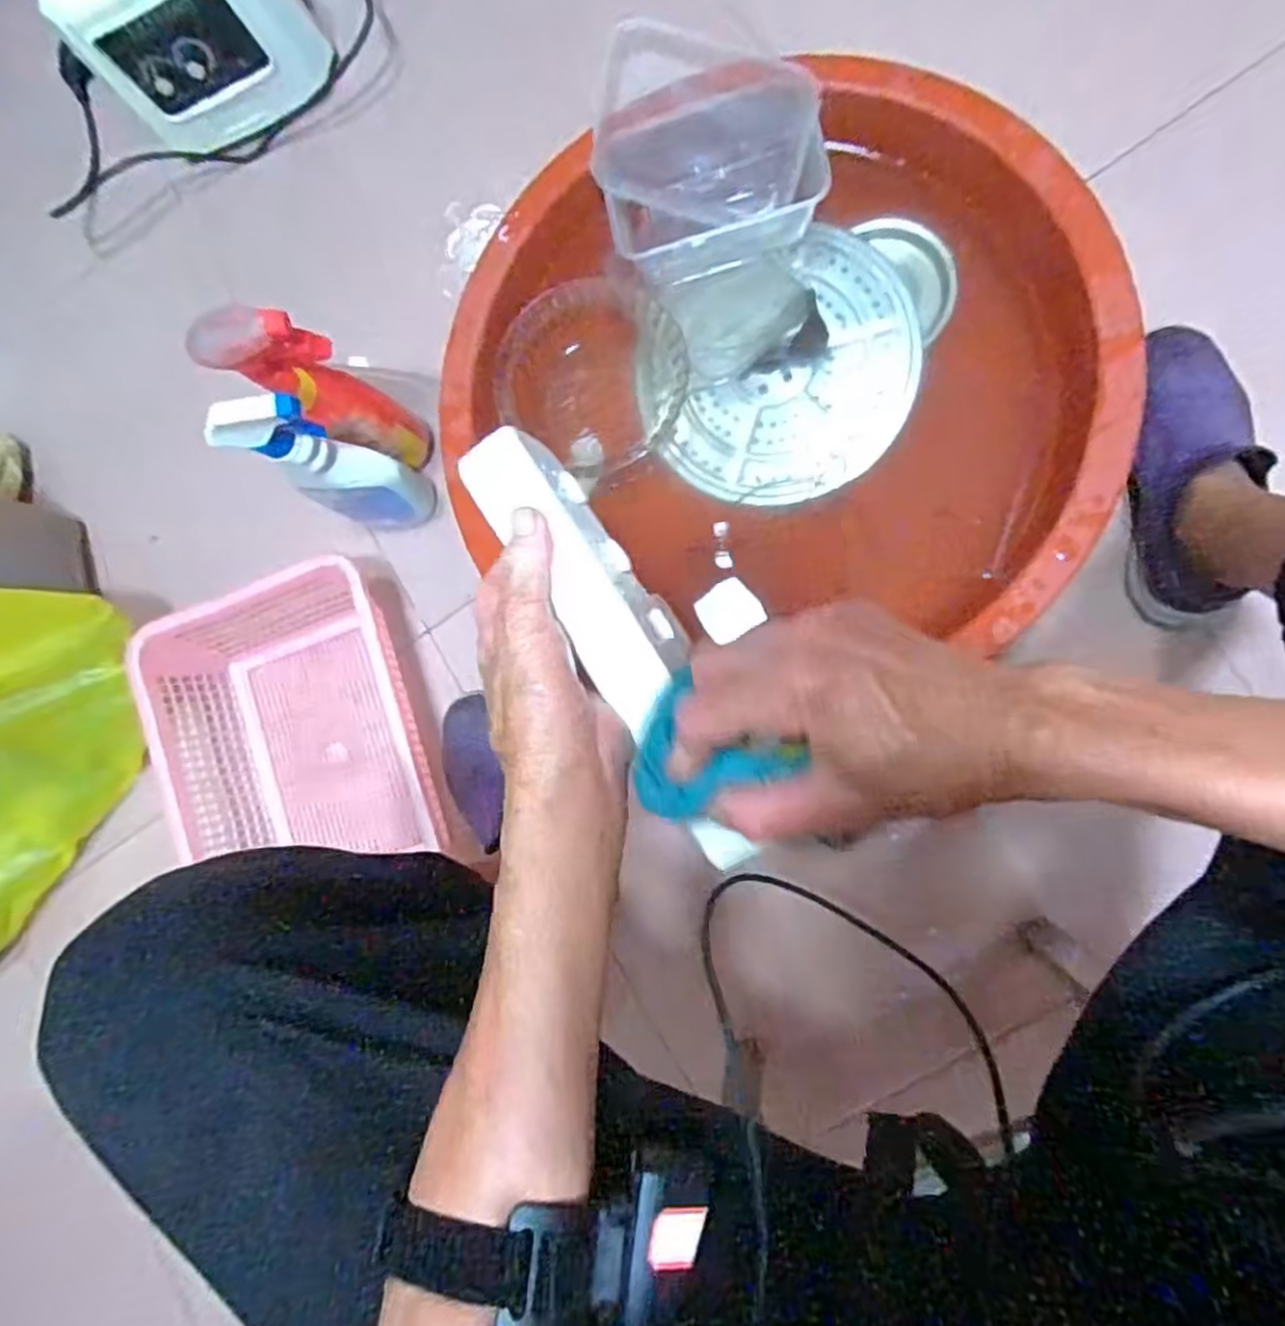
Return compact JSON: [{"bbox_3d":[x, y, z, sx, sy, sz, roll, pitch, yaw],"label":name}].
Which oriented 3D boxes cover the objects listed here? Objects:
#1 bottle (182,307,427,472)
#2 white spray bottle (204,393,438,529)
[{"bbox_3d":[-0.264,-0.226,0.628,0.070,0.222,0.056,28,93,10],"label":"bottle"},{"bbox_3d":[-0.269,-0.168,0.650,0.084,0.217,0.062,20,92,10],"label":"white spray bottle"}]

